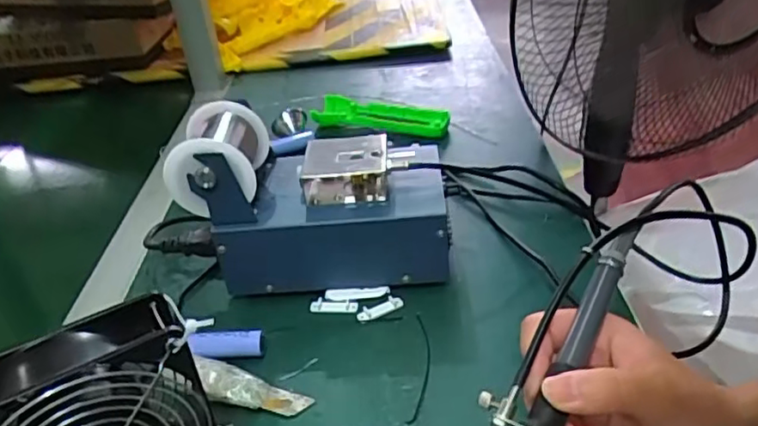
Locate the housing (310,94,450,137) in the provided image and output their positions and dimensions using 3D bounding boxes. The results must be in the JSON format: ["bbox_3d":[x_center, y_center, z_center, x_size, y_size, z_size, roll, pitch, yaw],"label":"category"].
[{"bbox_3d":[0.004,-0.118,0.752,0.162,0.034,0.041,6,34,17],"label":"housing"}]

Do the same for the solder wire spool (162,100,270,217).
[{"bbox_3d":[-0.125,-0.044,0.491,0.067,0.061,0.075,-5,33,2],"label":"solder wire spool"}]

